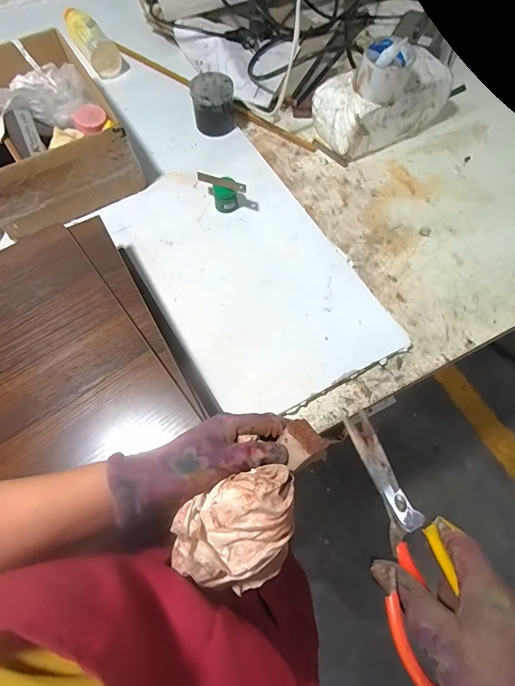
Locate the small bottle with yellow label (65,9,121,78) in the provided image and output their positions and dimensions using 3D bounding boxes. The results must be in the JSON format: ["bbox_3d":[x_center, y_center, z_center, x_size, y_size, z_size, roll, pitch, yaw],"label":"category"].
[{"bbox_3d":[-0.359,-0.657,0.785,0.086,0.062,0.170,-27,68,-12],"label":"small bottle with yellow label"}]

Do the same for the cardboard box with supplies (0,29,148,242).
[{"bbox_3d":[-0.394,-0.375,0.632,0.250,0.118,0.320,-30,69,-13],"label":"cardboard box with supplies"}]

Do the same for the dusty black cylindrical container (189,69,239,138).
[{"bbox_3d":[-0.087,-0.483,0.725,0.087,0.071,0.088,-7,66,-4],"label":"dusty black cylindrical container"}]

